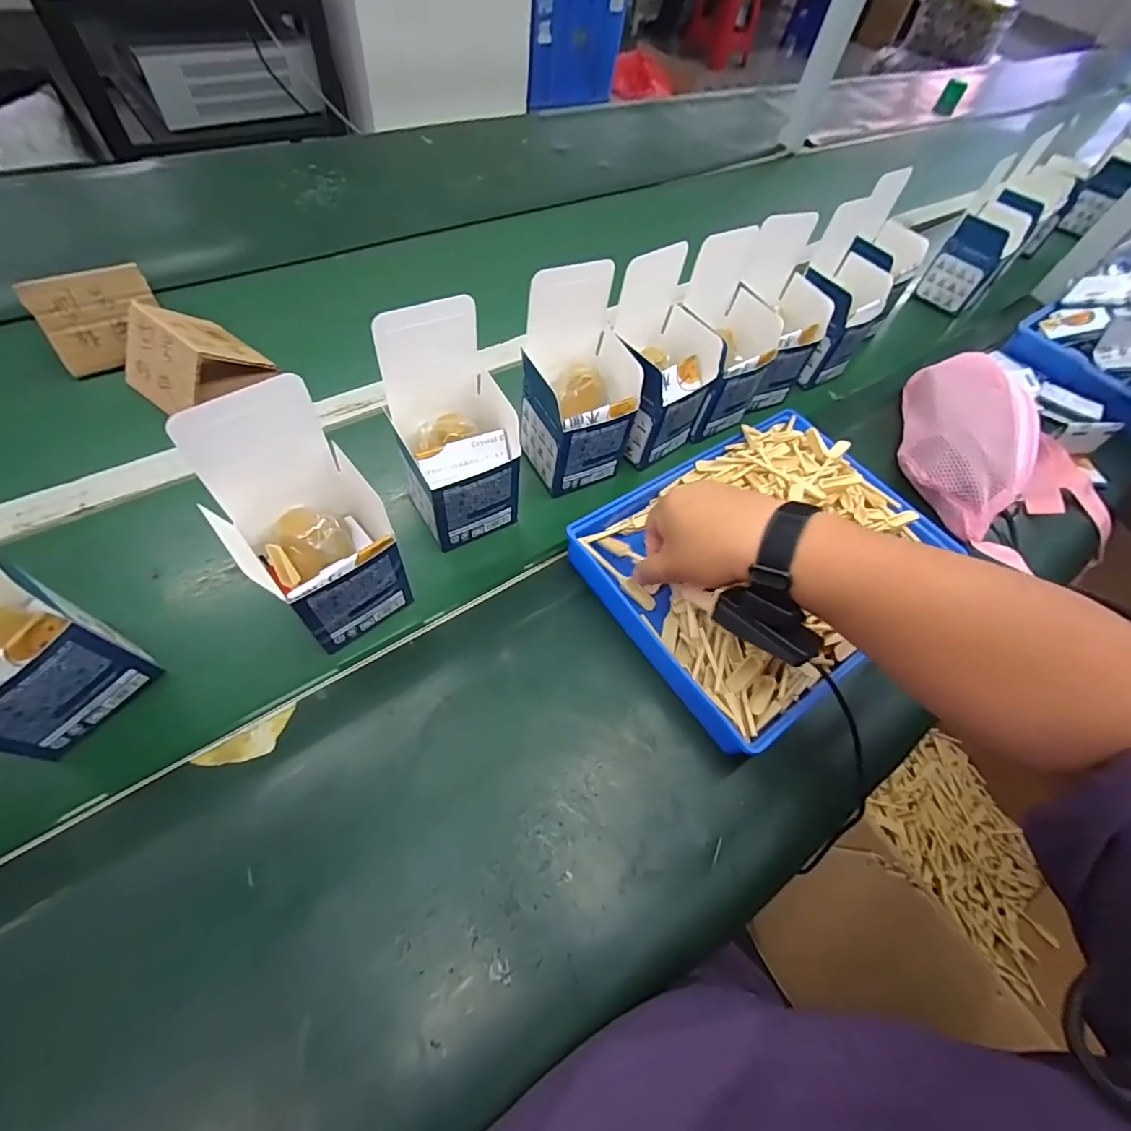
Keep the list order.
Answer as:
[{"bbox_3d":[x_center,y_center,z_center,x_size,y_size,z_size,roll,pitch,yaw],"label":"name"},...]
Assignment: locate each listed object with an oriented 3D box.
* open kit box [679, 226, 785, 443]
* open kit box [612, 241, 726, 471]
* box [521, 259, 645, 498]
[{"bbox_3d":[0.168,-0.235,0.536,0.097,0.167,0.086,-31,62,-22],"label":"open kit box"},{"bbox_3d":[0.089,-0.196,0.507,0.099,0.148,0.097,-33,67,-24],"label":"open kit box"},{"bbox_3d":[0.011,-0.167,0.468,0.095,0.171,0.092,-25,64,-21],"label":"box"}]

